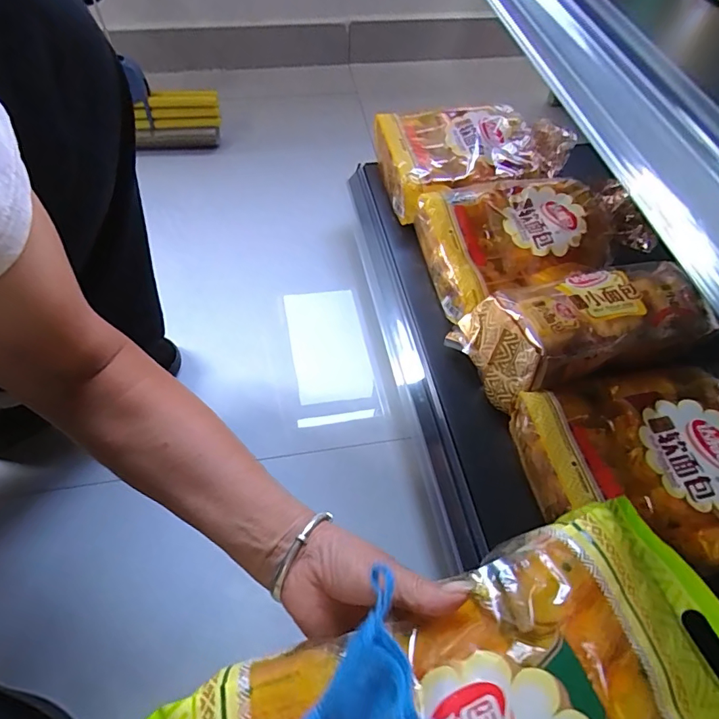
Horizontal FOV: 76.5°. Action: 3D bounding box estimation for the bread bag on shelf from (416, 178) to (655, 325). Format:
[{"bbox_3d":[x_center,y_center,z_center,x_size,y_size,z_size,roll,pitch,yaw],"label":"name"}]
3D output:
[{"bbox_3d":[0.200,-0.148,0.572,0.223,0.081,0.177,-8,60,-8],"label":"bread bag on shelf"}]

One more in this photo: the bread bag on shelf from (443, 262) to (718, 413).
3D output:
[{"bbox_3d":[0.231,-0.037,0.504,0.220,0.084,0.125,-13,61,-10],"label":"bread bag on shelf"}]

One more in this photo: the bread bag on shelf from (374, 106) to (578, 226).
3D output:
[{"bbox_3d":[0.167,-0.307,0.677,0.267,0.069,0.182,-12,61,-10],"label":"bread bag on shelf"}]

